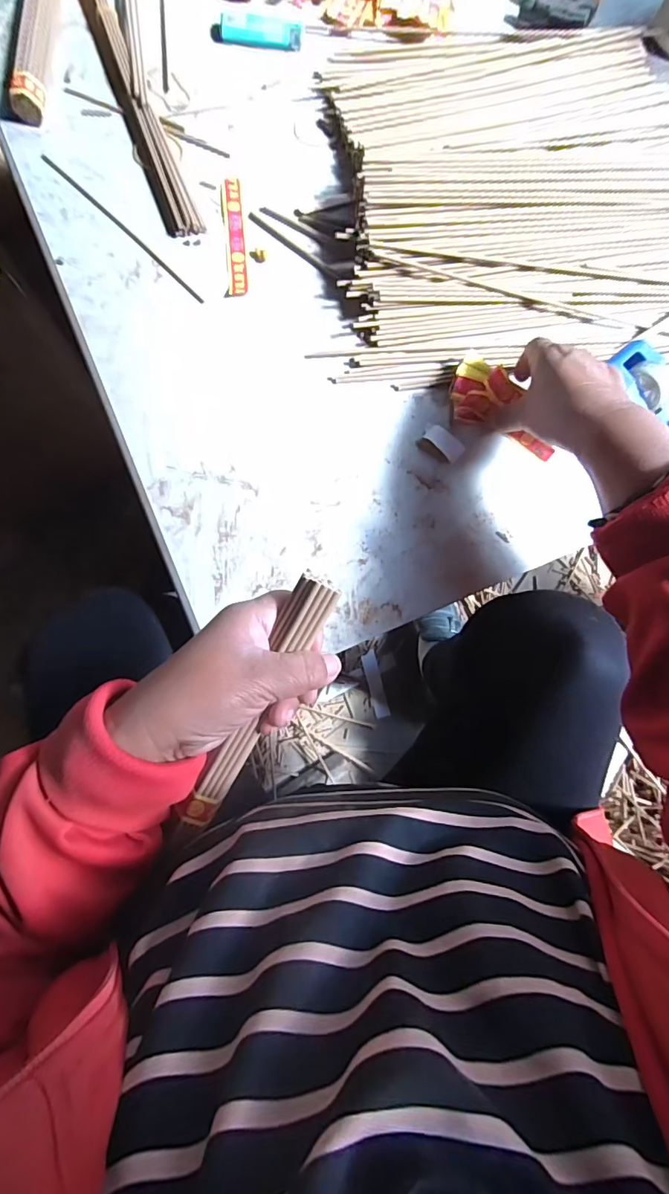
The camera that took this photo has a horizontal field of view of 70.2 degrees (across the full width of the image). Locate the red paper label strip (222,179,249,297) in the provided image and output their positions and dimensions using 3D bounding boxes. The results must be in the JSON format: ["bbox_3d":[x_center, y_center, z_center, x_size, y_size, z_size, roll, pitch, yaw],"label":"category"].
[{"bbox_3d":[-0.091,-0.329,0.431,0.017,0.004,0.118,-5,83,-5],"label":"red paper label strip"}]

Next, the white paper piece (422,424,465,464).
[{"bbox_3d":[0.096,-0.138,0.418,0.039,0.004,0.020,43,82,2],"label":"white paper piece"}]

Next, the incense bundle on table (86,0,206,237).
[{"bbox_3d":[-0.188,-0.467,0.432,0.029,0.013,0.314,-22,85,-6],"label":"incense bundle on table"}]

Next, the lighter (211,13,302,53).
[{"bbox_3d":[-0.075,-0.546,0.460,0.085,0.010,0.026,0,83,-4],"label":"lighter"}]

